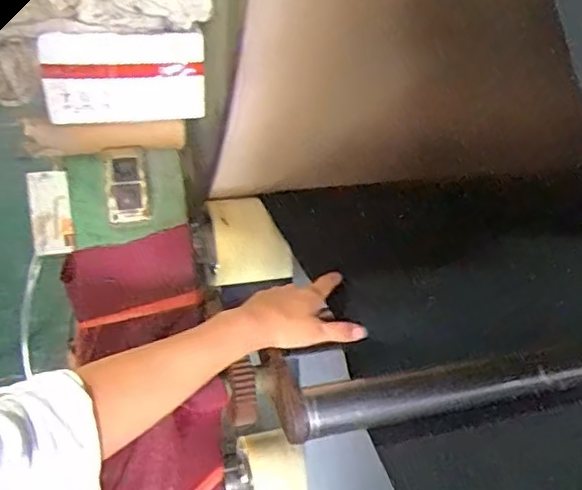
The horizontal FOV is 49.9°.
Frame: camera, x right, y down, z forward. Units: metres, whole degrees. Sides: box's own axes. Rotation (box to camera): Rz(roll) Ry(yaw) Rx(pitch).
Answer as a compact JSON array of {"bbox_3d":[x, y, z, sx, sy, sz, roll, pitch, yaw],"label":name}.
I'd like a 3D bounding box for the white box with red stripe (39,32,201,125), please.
[{"bbox_3d":[-0.162,-0.160,0.611,0.151,0.090,0.025,-1,35,-10],"label":"white box with red stripe"}]

